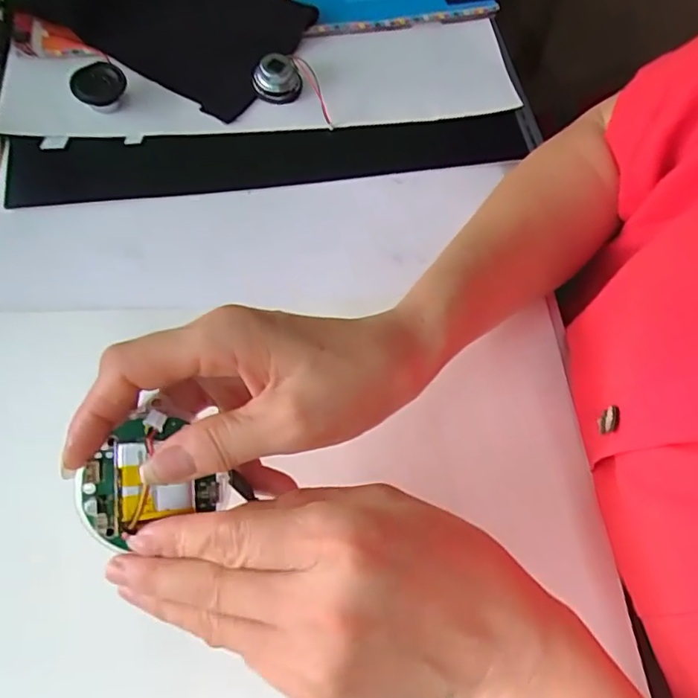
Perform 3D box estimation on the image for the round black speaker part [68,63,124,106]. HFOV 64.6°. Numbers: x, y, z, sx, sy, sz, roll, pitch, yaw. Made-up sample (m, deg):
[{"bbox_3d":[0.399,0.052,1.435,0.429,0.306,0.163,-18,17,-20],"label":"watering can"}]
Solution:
[{"bbox_3d":[-0.176,-0.185,0.389,0.035,0.014,0.031,-23,70,-11],"label":"round black speaker part"}]

